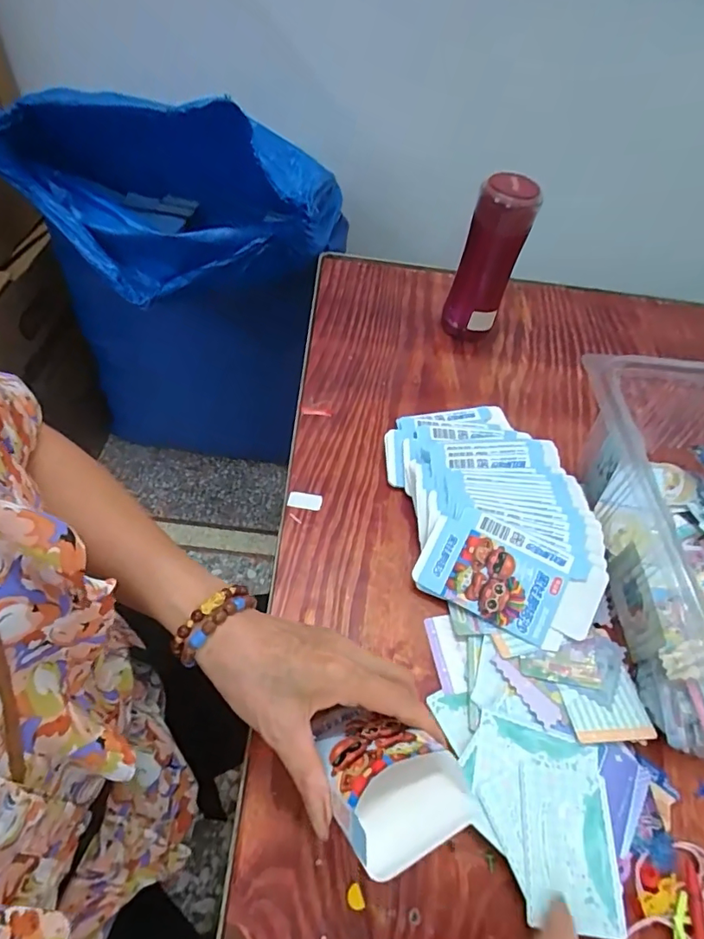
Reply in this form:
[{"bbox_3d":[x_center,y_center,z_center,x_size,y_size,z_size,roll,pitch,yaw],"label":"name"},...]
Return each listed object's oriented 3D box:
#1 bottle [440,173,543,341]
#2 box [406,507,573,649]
[{"bbox_3d":[0.159,-0.241,0.597,0.064,0.192,0.058,11,53,0],"label":"bottle"},{"bbox_3d":[0.122,0.087,0.429,0.118,0.004,0.083,26,75,13],"label":"box"}]

